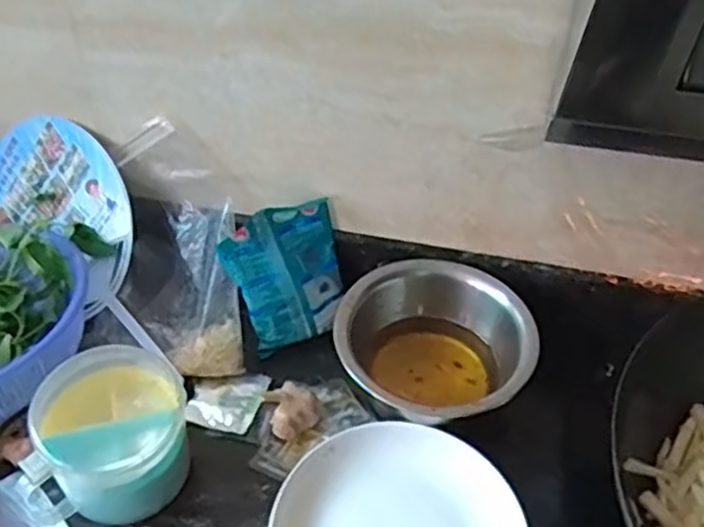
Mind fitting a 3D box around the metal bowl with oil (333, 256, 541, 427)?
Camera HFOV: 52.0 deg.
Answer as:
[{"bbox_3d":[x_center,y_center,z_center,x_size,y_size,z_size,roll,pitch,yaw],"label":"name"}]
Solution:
[{"bbox_3d":[0.082,0.076,0.695,0.178,0.100,0.149,22,48,20],"label":"metal bowl with oil"}]

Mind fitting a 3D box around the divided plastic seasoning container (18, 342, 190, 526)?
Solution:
[{"bbox_3d":[-0.212,0.149,0.620,0.136,0.104,0.109,-15,47,-17],"label":"divided plastic seasoning container"}]

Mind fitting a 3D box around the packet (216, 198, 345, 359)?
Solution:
[{"bbox_3d":[-0.061,0.012,0.739,0.115,0.144,0.024,-26,23,-16],"label":"packet"}]

